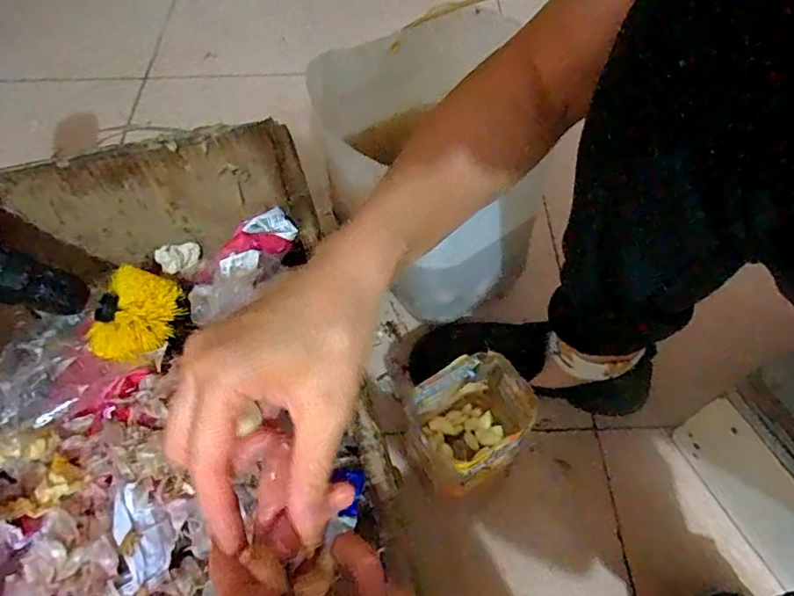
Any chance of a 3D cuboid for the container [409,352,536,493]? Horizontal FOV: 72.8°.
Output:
[{"bbox_3d":[0.068,0.118,0.497,0.092,0.123,0.079,-26,63,-15],"label":"container"}]

